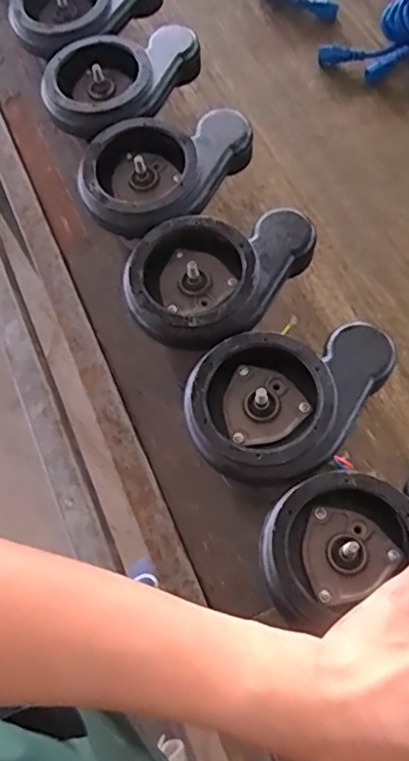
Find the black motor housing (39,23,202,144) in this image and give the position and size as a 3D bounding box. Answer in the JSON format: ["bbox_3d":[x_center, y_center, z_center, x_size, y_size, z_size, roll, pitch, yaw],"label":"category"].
[{"bbox_3d":[-0.097,-0.320,0.609,0.128,0.038,0.158,32,71,15],"label":"black motor housing"}]

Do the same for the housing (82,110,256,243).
[{"bbox_3d":[-0.040,-0.206,0.560,0.123,0.037,0.164,39,73,17],"label":"housing"}]

